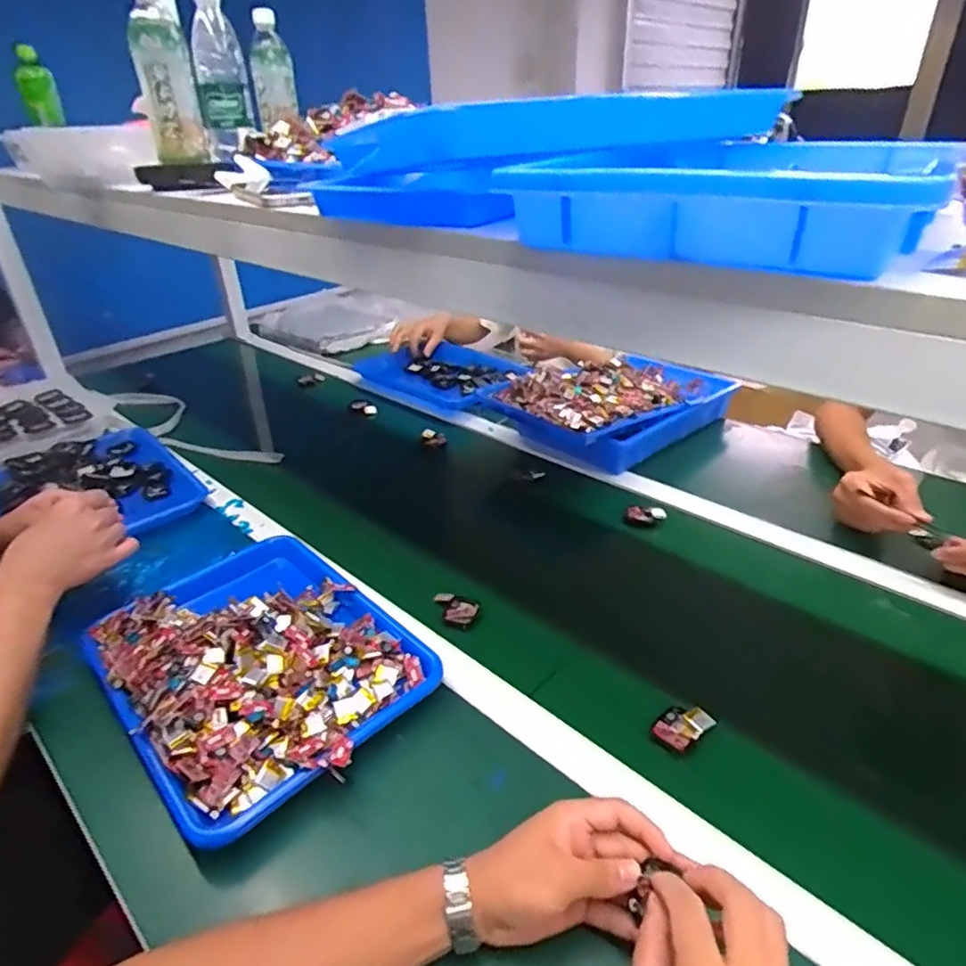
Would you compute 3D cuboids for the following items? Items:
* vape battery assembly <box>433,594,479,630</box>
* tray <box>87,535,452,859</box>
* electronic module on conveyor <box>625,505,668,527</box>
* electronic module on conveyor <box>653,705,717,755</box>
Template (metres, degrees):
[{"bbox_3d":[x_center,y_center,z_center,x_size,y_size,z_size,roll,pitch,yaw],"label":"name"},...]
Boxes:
[{"bbox_3d":[-0.033,0.145,0.709,0.059,0.009,0.045,17,36,30],"label":"vape battery assembly"},{"bbox_3d":[-0.227,0.173,0.631,0.261,0.065,0.336,-27,38,-35],"label":"tray"},{"bbox_3d":[0.226,0.046,0.857,0.054,0.015,0.028,6,32,15],"label":"electronic module on conveyor"},{"bbox_3d":[0.181,0.222,0.562,0.045,0.015,0.039,-28,39,-36],"label":"electronic module on conveyor"}]

